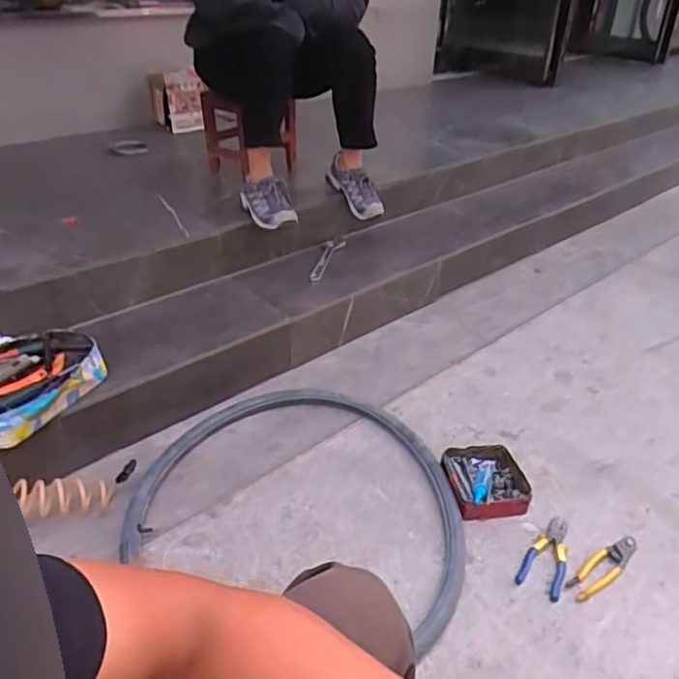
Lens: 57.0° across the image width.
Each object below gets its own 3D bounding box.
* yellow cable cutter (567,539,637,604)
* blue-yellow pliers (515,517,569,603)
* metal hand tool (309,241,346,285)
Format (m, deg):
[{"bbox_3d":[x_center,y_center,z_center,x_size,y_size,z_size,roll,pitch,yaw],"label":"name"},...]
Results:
[{"bbox_3d":[0.498,0.427,1.181,0.183,0.019,0.052,-25,43,-32],"label":"yellow cable cutter"},{"bbox_3d":[0.399,0.409,1.201,0.079,0.016,0.183,17,38,22],"label":"blue-yellow pliers"},{"bbox_3d":[-0.045,-0.250,1.962,0.051,0.026,0.225,14,49,17],"label":"metal hand tool"}]

